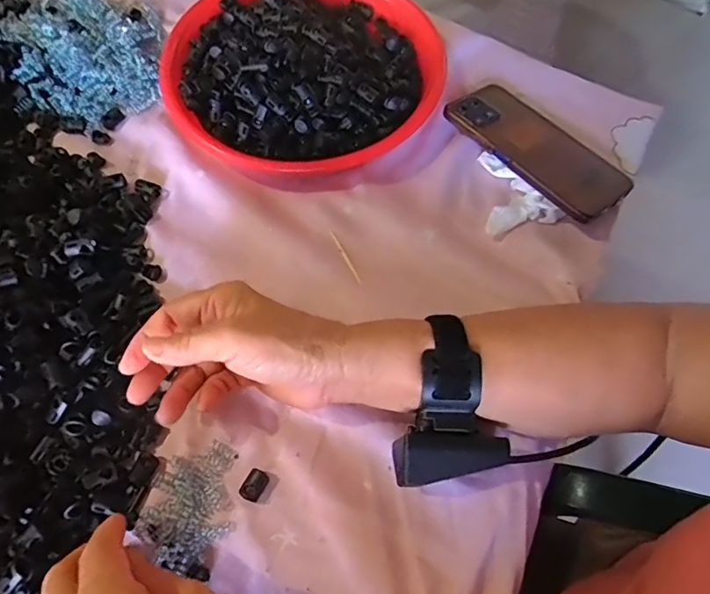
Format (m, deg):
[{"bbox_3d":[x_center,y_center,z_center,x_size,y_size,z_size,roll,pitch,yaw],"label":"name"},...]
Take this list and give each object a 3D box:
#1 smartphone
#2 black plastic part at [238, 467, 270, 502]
[{"bbox_3d":[0.159,-0.131,0.433,0.079,0.014,0.160,-33,70,-25],"label":"smartphone"},{"bbox_3d":[-0.067,0.124,0.326,0.013,0.009,0.019,26,70,10],"label":"black plastic part"}]

